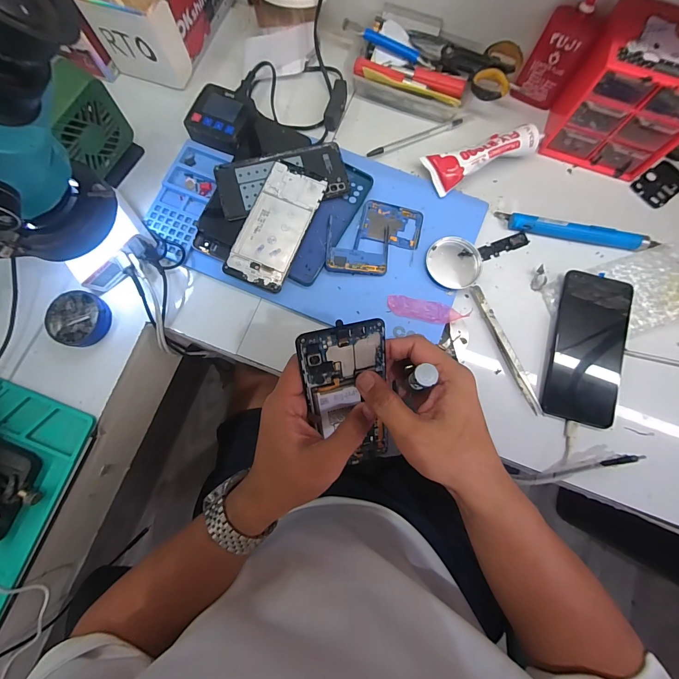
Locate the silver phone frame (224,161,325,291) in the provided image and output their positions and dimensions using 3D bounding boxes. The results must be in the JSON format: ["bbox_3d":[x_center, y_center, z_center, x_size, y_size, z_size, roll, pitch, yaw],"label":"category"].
[{"bbox_3d":[-0.074,-0.134,0.403,0.069,0.004,0.151,21,80,3],"label":"silver phone frame"}]

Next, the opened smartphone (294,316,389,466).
[{"bbox_3d":[0.011,0.055,0.304,0.071,0.012,0.155,-11,122,-1],"label":"opened smartphone"}]

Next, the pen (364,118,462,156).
[{"bbox_3d":[0.098,-0.263,0.446,0.134,0.011,0.012,-25,83,-3],"label":"pen"}]

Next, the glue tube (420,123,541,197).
[{"bbox_3d":[0.177,-0.230,0.424,0.135,0.025,0.049,-23,83,-3],"label":"glue tube"}]

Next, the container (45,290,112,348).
[{"bbox_3d":[-0.300,-0.024,0.395,0.064,0.016,0.061,0,82,0],"label":"container"}]

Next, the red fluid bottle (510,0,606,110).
[{"bbox_3d":[0.260,-0.339,0.413,0.053,0.114,0.026,14,79,3],"label":"red fluid bottle"}]

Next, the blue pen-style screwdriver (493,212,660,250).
[{"bbox_3d":[0.288,-0.130,0.421,0.182,0.018,0.023,12,83,2],"label":"blue pen-style screwdriver"}]

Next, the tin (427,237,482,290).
[{"bbox_3d":[0.135,-0.090,0.407,0.061,0.011,0.059,0,82,0],"label":"tin"}]

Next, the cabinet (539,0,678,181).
[{"bbox_3d":[0.335,-0.284,0.395,0.129,0.115,0.104,20,78,-1],"label":"cabinet"}]

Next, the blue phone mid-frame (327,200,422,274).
[{"bbox_3d":[0.042,-0.123,0.416,0.111,0.014,0.094,6,74,-6],"label":"blue phone mid-frame"}]

